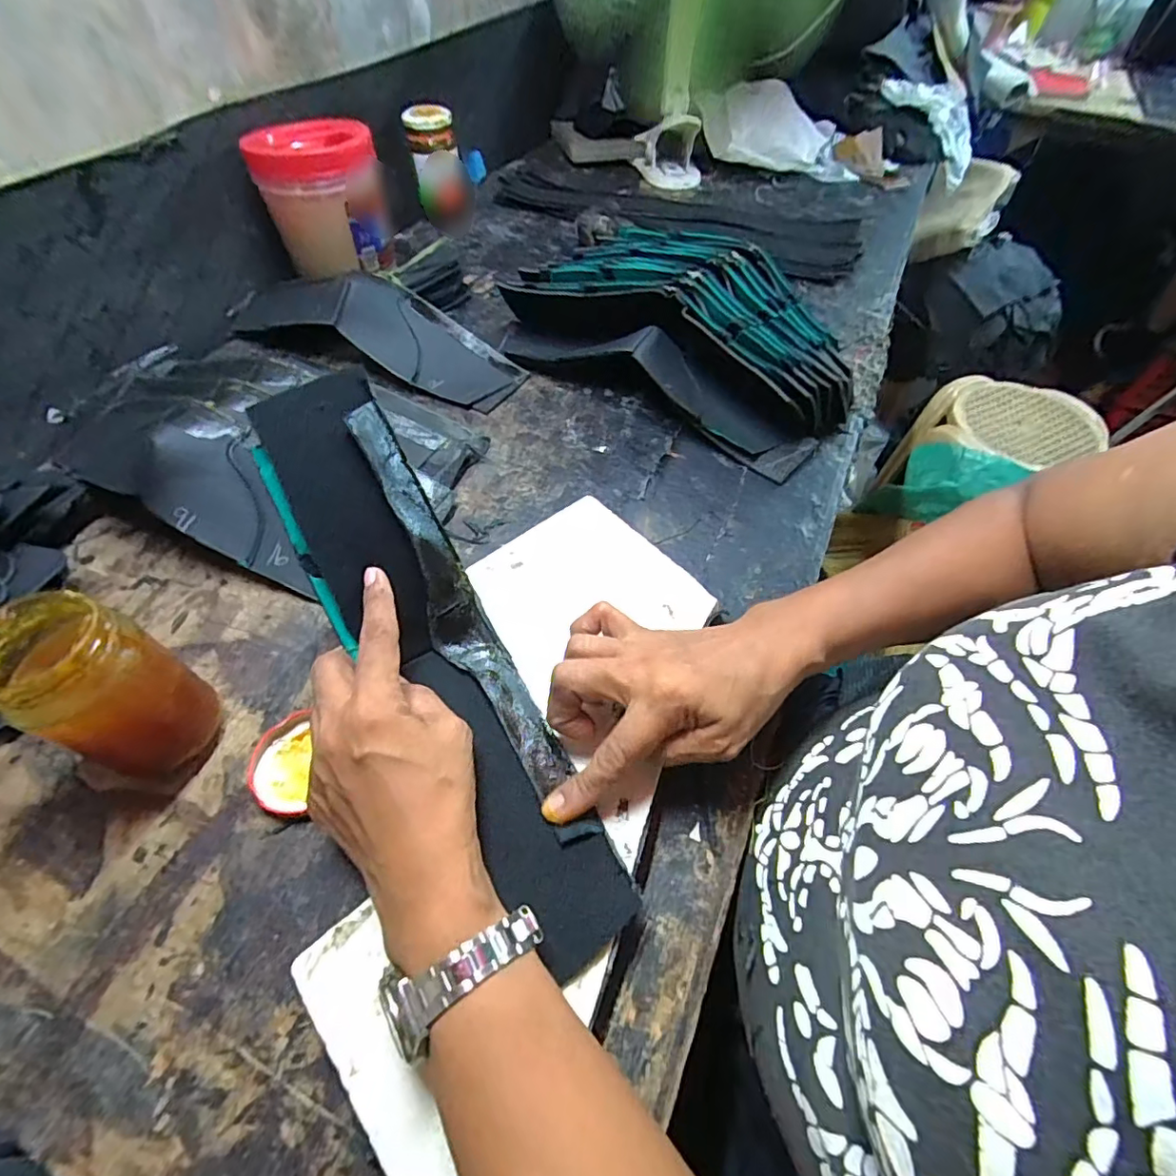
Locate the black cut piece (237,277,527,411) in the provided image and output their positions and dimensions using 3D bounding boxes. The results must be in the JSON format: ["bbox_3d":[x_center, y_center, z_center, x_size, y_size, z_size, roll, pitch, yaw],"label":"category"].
[{"bbox_3d":[-0.215,-0.259,0.534,0.308,0.065,0.082,18,57,12],"label":"black cut piece"}]

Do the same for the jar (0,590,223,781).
[{"bbox_3d":[-0.246,0.052,0.283,0.065,0.110,0.058,28,59,17],"label":"jar"}]

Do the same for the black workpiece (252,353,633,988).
[{"bbox_3d":[-0.079,0.037,0.290,0.072,0.068,0.305,-29,81,-19],"label":"black workpiece"}]

